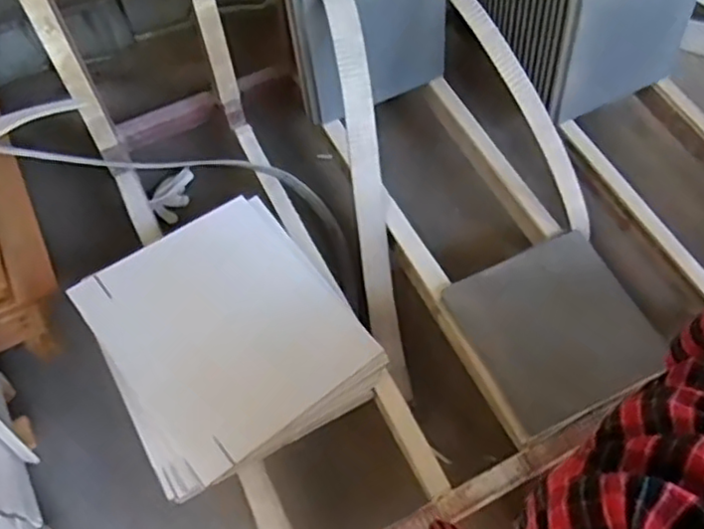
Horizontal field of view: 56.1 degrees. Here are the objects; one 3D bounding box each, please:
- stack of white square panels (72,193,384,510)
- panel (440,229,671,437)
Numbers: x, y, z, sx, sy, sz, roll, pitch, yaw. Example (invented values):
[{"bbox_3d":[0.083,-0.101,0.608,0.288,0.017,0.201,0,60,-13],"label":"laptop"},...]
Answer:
[{"bbox_3d":[-0.218,0.107,1.138,0.411,0.077,0.453,-28,76,-20],"label":"stack of white square panels"},{"bbox_3d":[0.369,0.106,1.188,0.306,0.020,0.292,-27,74,-13],"label":"panel"}]

